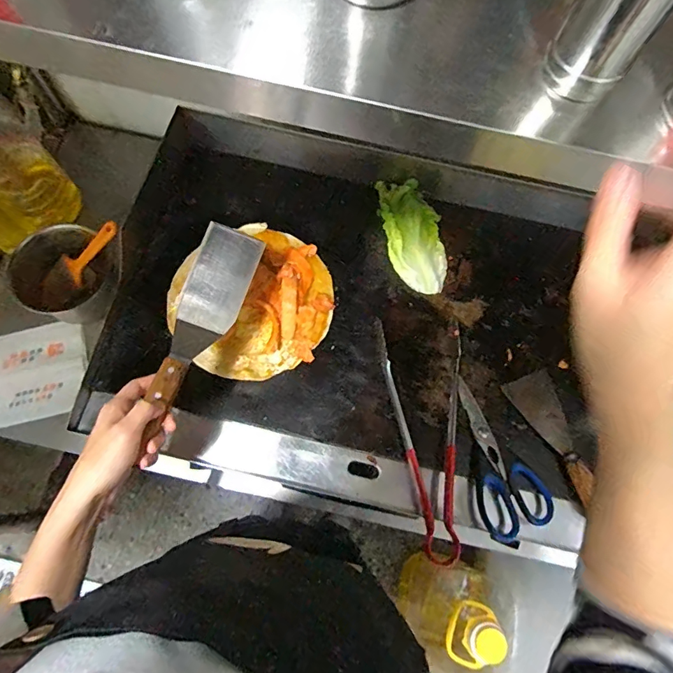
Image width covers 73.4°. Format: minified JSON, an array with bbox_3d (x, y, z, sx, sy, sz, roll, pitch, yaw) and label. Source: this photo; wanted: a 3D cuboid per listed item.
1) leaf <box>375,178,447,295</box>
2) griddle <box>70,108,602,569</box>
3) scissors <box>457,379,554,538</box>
[{"bbox_3d":[0.112,-0.150,0.661,0.079,0.036,0.184,-15,74,-7],"label":"leaf"},{"bbox_3d":[0.042,-0.025,0.600,0.666,0.092,0.502,12,72,2],"label":"griddle"},{"bbox_3d":[0.197,0.149,0.577,0.083,0.023,0.192,-20,74,-8],"label":"scissors"}]

